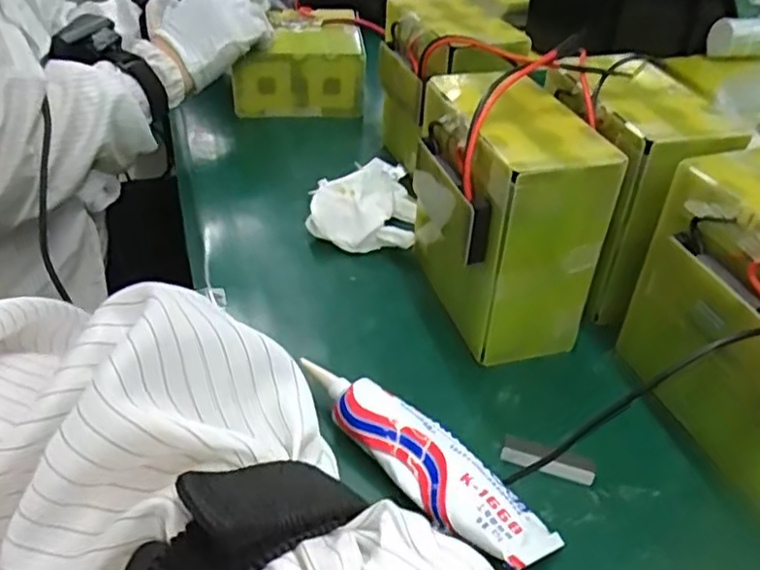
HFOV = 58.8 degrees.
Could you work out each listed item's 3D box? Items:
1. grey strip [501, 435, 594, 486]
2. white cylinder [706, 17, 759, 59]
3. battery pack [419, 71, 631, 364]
[{"bbox_3d":[0.096,0.100,0.386,0.052,0.008,0.014,14,40,16],"label":"grey strip"},{"bbox_3d":[0.481,-0.323,0.882,0.085,0.044,0.040,5,38,5],"label":"white cylinder"},{"bbox_3d":[0.083,-0.049,0.467,0.084,0.154,0.139,-8,39,-12],"label":"battery pack"}]

